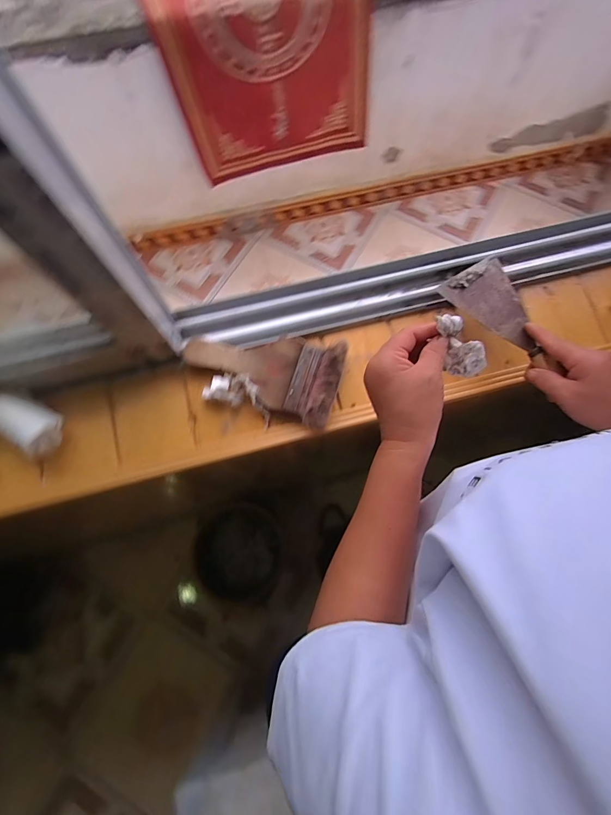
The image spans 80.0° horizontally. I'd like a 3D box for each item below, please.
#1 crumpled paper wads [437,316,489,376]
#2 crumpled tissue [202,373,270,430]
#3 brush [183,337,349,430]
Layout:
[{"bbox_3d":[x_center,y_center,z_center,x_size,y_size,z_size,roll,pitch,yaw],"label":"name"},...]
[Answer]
[{"bbox_3d":[0.143,-0.058,0.338,0.025,0.026,0.061,-24,89,-6],"label":"crumpled paper wads"},{"bbox_3d":[-0.078,-0.014,0.443,0.087,0.027,0.043,28,78,6],"label":"crumpled tissue"},{"bbox_3d":[-0.051,-0.055,0.441,0.191,0.028,0.095,21,77,4],"label":"brush"}]

